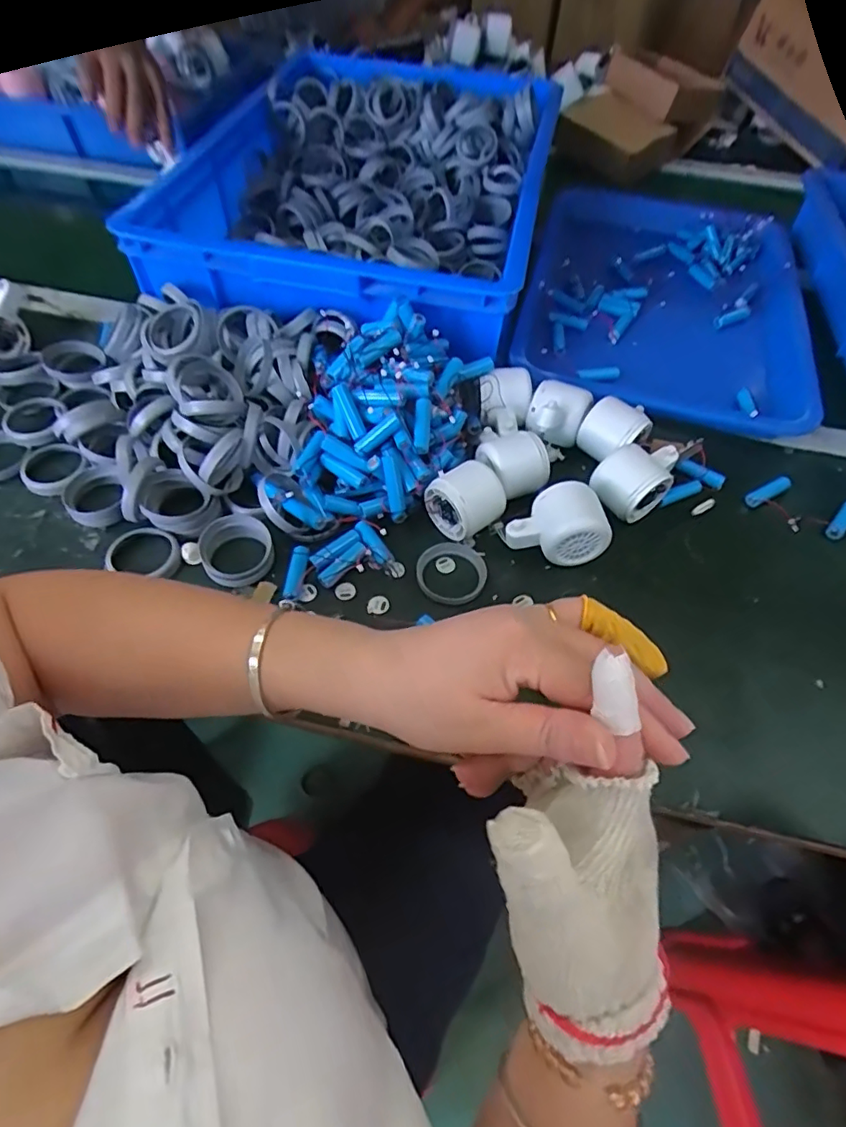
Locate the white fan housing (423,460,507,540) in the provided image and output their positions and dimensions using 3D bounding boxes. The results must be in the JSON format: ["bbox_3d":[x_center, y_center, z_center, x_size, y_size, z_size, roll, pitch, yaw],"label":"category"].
[{"bbox_3d":[0.038,-0.054,0.502,0.054,0.044,0.053,-33,66,-21],"label":"white fan housing"}]

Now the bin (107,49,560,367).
[{"bbox_3d":[-0.067,-0.468,0.708,0.399,0.113,0.568,15,59,5],"label":"bin"}]

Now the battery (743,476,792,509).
[{"bbox_3d":[0.332,-0.068,0.553,0.054,0.011,0.015,-25,63,-18],"label":"battery"}]

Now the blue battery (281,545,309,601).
[{"bbox_3d":[-0.104,0.008,0.475,0.012,0.011,0.044,17,94,7],"label":"blue battery"}]

